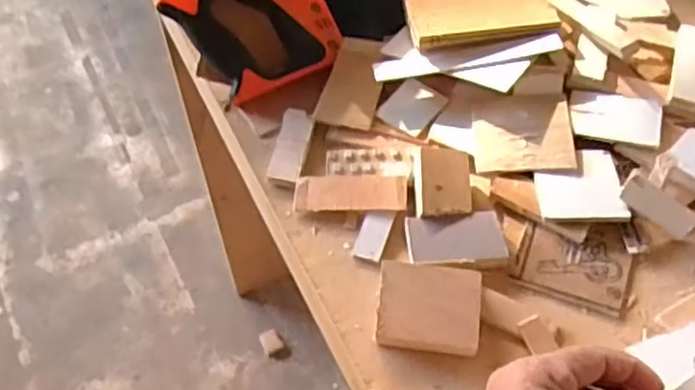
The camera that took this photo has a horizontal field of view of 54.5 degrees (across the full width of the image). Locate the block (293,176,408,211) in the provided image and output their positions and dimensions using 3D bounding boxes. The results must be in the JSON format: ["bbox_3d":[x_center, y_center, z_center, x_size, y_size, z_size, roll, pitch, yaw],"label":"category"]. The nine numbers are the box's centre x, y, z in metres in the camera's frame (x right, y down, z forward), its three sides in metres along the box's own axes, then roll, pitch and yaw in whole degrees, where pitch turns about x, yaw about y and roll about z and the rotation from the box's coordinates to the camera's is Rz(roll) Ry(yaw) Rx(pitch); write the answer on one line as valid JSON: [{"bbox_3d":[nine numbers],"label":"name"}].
[{"bbox_3d":[0.003,-0.002,0.561,0.093,0.004,0.035,0,57,5],"label":"block"}]

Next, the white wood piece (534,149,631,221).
[{"bbox_3d":[0.192,-0.009,0.563,0.068,0.006,0.068,-2,55,4],"label":"white wood piece"}]

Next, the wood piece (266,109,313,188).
[{"bbox_3d":[-0.050,-0.043,0.598,0.027,0.011,0.081,5,52,7],"label":"wood piece"}]

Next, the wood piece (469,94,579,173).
[{"bbox_3d":[0.154,-0.055,0.592,0.083,0.007,0.079,-1,57,7],"label":"wood piece"}]

